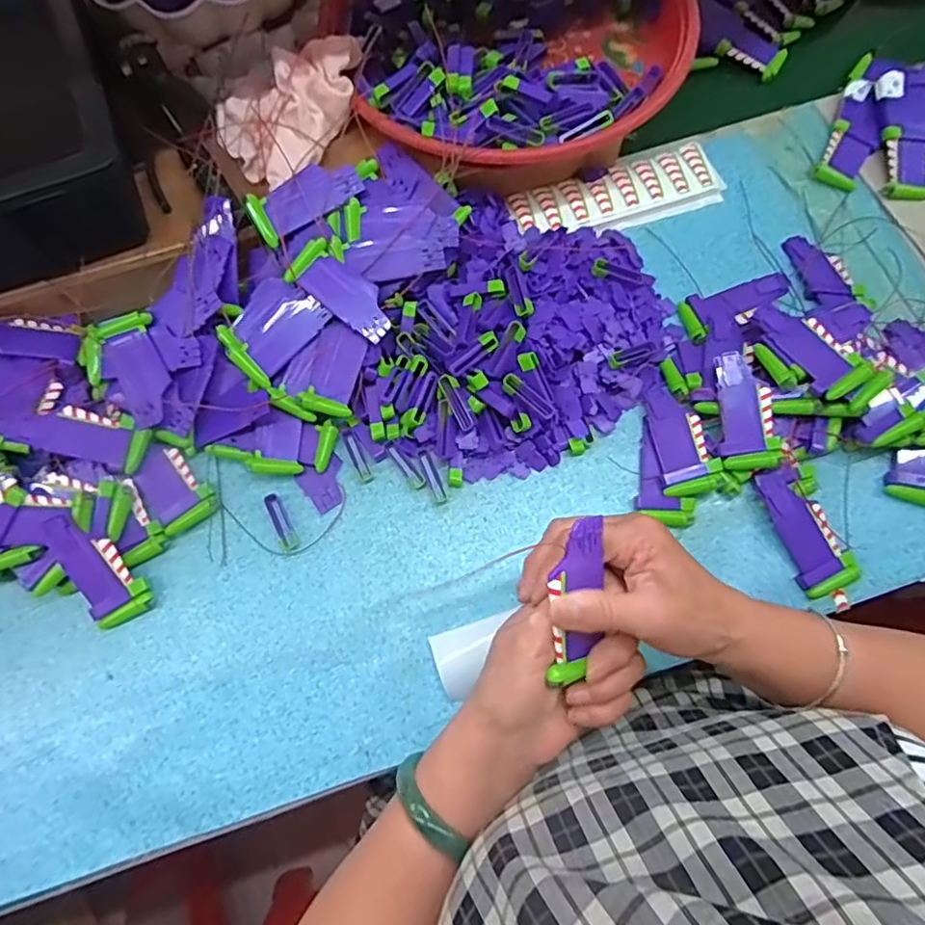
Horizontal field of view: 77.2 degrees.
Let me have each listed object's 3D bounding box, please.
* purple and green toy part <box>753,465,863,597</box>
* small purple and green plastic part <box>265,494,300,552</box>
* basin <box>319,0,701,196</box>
[{"bbox_3d":[0.256,0.050,0.434,0.039,0.022,0.095,-22,73,-6],"label":"purple and green toy part"},{"bbox_3d":[-0.143,0.046,0.454,0.014,0.009,0.045,-27,74,-7],"label":"small purple and green plastic part"},{"bbox_3d":[0.045,-0.368,0.530,0.294,0.112,0.284,0,72,1],"label":"basin"}]

